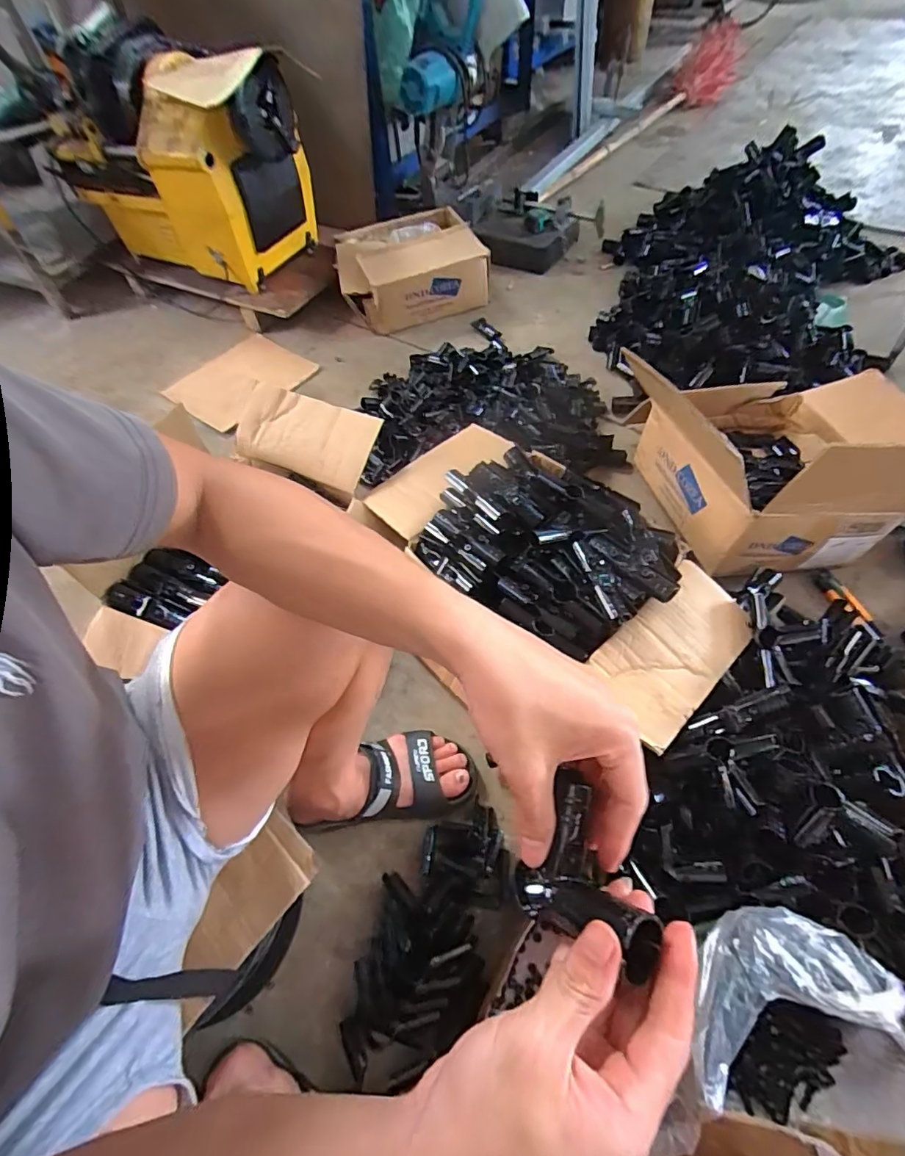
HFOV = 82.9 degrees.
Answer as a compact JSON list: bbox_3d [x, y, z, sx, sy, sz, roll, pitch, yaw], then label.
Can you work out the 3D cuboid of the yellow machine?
[{"bbox_3d":[-0.670,-1.061,1.301,0.628,0.400,0.333,20,61,16],"label":"yellow machine"}]

